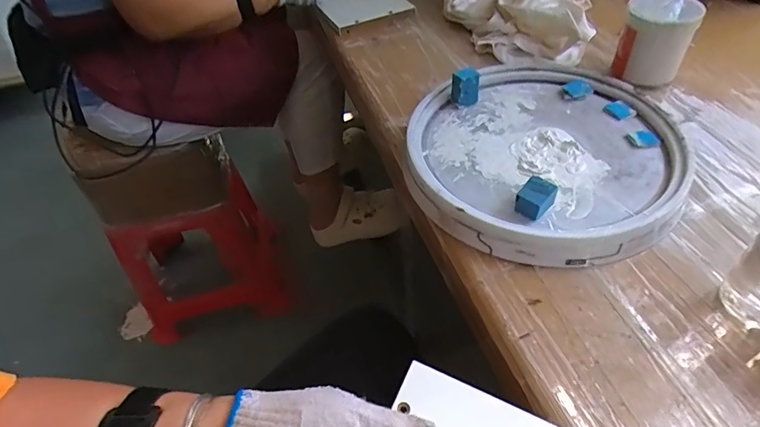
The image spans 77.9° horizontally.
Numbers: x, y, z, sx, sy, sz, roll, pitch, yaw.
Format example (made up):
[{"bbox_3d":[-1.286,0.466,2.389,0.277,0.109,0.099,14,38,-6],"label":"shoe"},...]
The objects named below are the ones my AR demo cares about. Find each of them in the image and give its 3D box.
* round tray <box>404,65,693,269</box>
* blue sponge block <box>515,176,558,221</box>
[{"bbox_3d":[0.175,-0.071,0.517,0.274,0.042,0.283,-2,47,2],"label":"round tray"},{"bbox_3d":[0.149,-0.015,0.449,0.027,0.026,0.034,31,56,29],"label":"blue sponge block"}]

